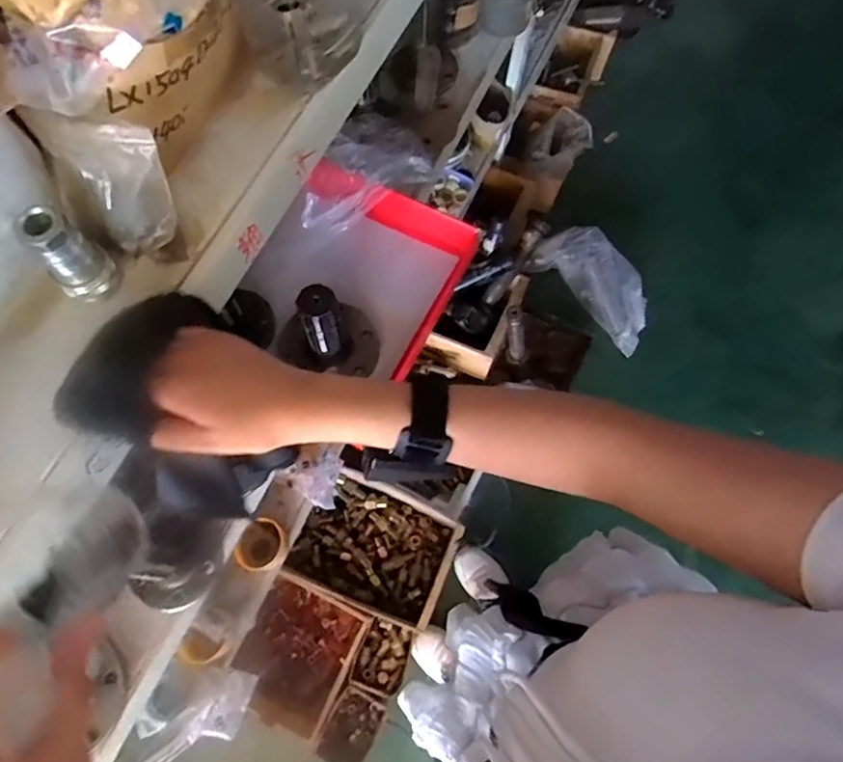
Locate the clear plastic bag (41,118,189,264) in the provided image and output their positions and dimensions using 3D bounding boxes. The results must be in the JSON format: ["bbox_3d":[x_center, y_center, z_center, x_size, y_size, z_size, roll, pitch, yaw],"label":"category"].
[{"bbox_3d":[-0.194,-0.123,0.373,0.060,0.101,0.053,40,75,12],"label":"clear plastic bag"}]

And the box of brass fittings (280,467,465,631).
[{"bbox_3d":[-0.109,0.376,1.267,0.338,0.086,0.254,22,72,6],"label":"box of brass fittings"}]

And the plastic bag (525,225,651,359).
[{"bbox_3d":[0.506,-0.285,1.608,0.411,0.198,0.052,48,34,17],"label":"plastic bag"}]

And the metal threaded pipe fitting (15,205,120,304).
[{"bbox_3d":[-0.231,-0.083,0.368,0.035,0.076,0.028,-41,76,-14],"label":"metal threaded pipe fitting"}]

